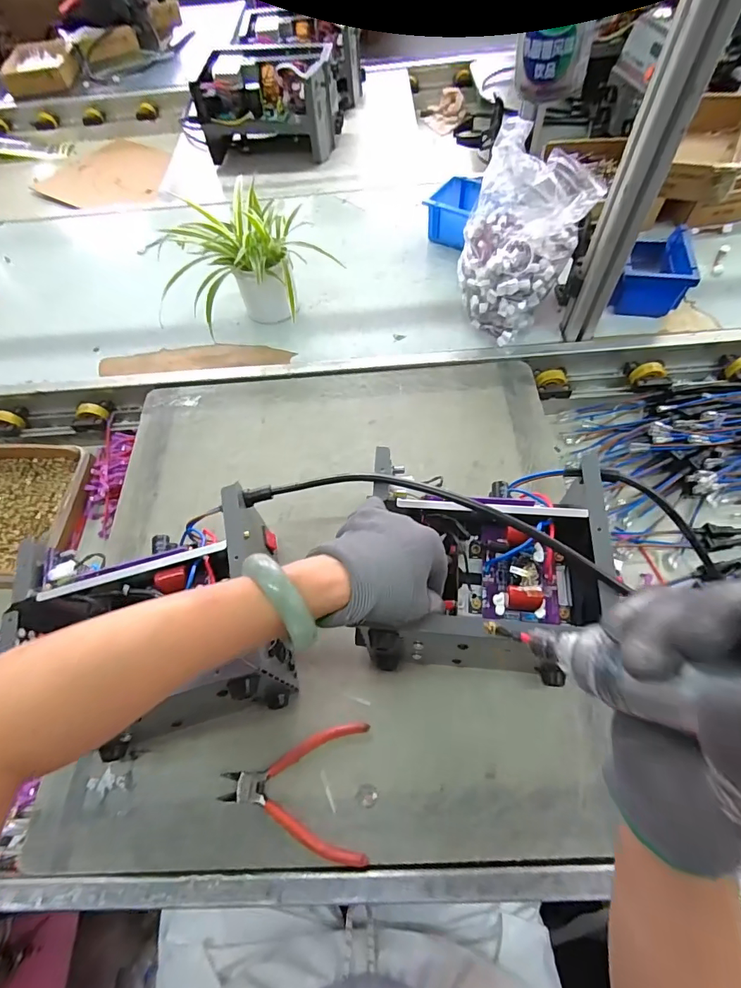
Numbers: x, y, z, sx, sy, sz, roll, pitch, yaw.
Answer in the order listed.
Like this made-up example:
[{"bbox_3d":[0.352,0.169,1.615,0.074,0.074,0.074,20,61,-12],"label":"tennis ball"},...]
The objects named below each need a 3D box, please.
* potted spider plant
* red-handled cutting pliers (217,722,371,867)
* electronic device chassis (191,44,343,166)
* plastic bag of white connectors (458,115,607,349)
[{"bbox_3d":[-0.205,-0.361,0.714,0.198,0.149,0.170,13,64,11],"label":"potted spider plant"},{"bbox_3d":[-0.072,0.282,0.426,0.138,0.012,0.110,-2,62,3],"label":"red-handled cutting pliers"},{"bbox_3d":[-0.221,-0.859,0.983,0.283,0.157,0.148,3,61,6],"label":"electronic device chassis"},{"bbox_3d":[0.210,-0.348,0.638,0.157,0.207,0.156,23,66,15],"label":"plastic bag of white connectors"}]

